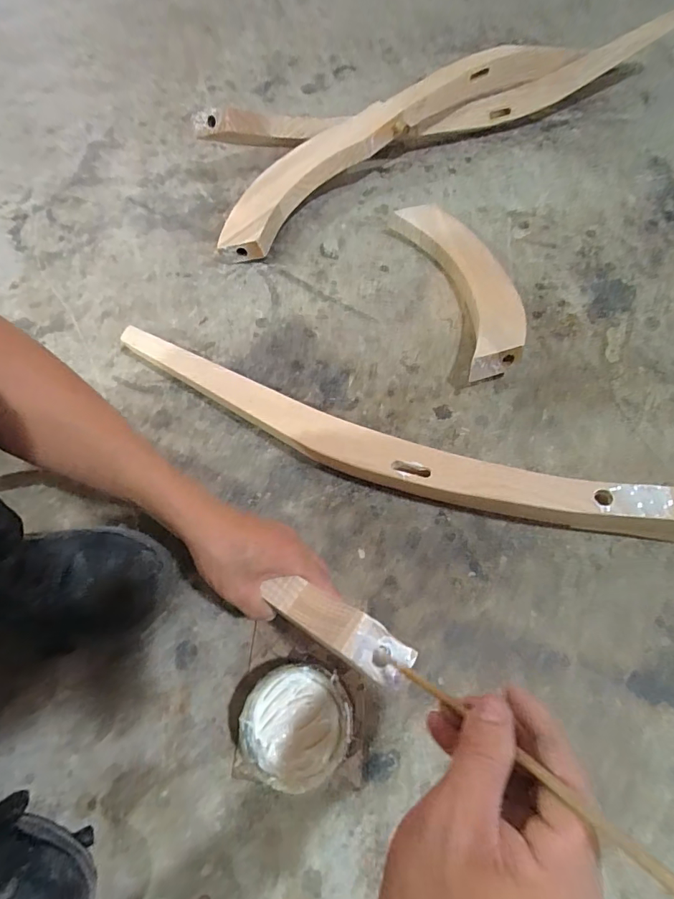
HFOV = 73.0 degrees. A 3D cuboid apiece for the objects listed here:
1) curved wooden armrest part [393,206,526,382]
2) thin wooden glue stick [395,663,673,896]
[{"bbox_3d":[0.162,-0.211,0.583,0.097,0.054,0.288,-13,62,-4],"label":"curved wooden armrest part"},{"bbox_3d":[0.073,0.131,0.202,0.006,0.161,0.005,-43,107,-19],"label":"thin wooden glue stick"}]

